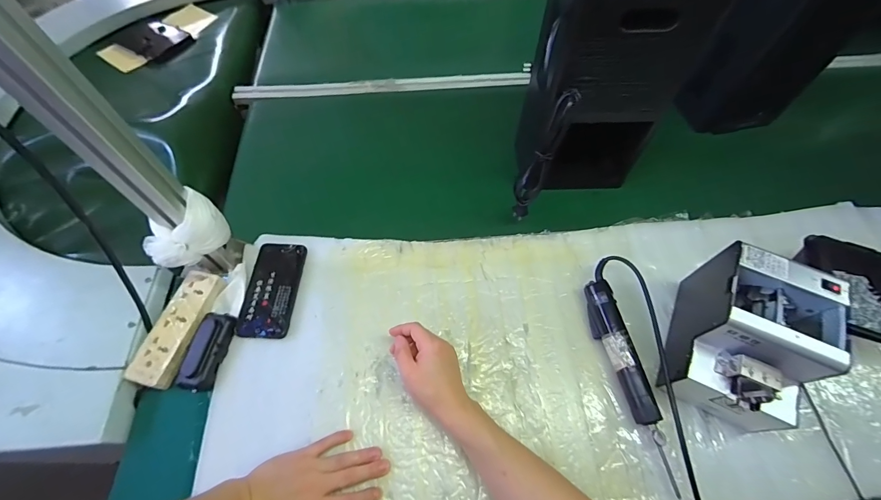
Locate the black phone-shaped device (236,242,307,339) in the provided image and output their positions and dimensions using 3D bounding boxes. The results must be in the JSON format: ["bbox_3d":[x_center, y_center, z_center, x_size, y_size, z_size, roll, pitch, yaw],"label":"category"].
[{"bbox_3d":[-0.261,0.059,0.592,0.080,0.011,0.157,4,60,0],"label":"black phone-shaped device"}]

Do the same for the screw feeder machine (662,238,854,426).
[{"bbox_3d":[0.388,0.113,0.480,0.134,0.140,0.167,28,63,14],"label":"screw feeder machine"}]

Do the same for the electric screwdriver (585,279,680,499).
[{"bbox_3d":[0.256,0.168,0.518,0.037,0.045,0.265,-10,60,-7],"label":"electric screwdriver"}]

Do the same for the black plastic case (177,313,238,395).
[{"bbox_3d":[-0.328,0.143,0.538,0.045,0.032,0.107,11,60,5],"label":"black plastic case"}]

